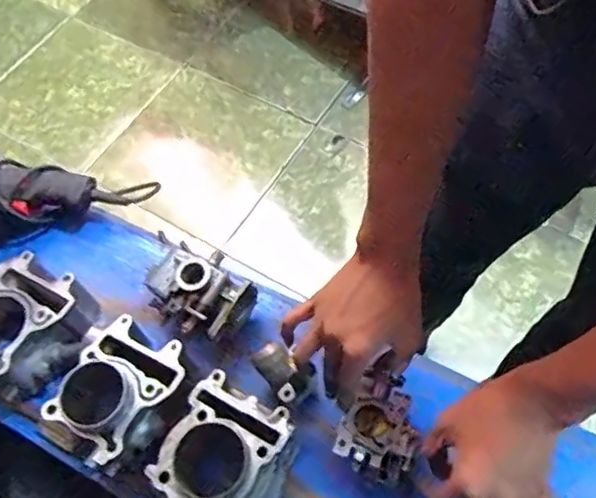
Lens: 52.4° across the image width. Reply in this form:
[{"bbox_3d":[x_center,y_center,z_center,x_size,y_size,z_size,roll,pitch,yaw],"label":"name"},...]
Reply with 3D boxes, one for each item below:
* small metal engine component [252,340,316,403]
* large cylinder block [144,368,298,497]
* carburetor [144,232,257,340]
[{"bbox_3d":[-0.012,0.126,0.620,0.045,0.063,0.052,-38,65,-16],"label":"small metal engine component"},{"bbox_3d":[-0.069,0.201,0.581,0.110,0.072,0.123,25,65,16],"label":"large cylinder block"},{"bbox_3d":[-0.114,0.046,0.660,0.114,0.073,0.088,28,66,17],"label":"carburetor"}]

